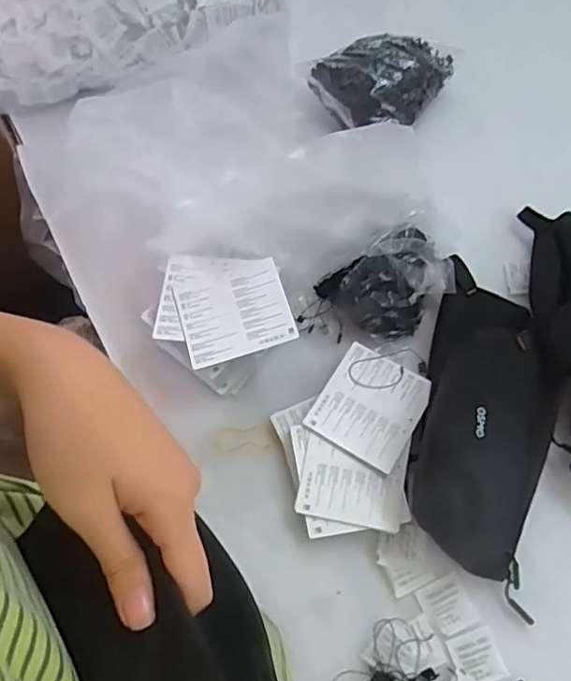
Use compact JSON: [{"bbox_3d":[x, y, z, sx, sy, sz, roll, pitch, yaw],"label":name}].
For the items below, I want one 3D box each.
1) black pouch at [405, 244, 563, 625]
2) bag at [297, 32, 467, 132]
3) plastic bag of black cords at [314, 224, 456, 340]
[{"bbox_3d":[0.183,0.065,0.516,0.123,0.083,0.287,15,68,9],"label":"black pouch"},{"bbox_3d":[0.119,-0.309,0.682,0.178,0.044,0.113,-28,68,-9],"label":"bag"},{"bbox_3d":[0.105,-0.055,0.570,0.123,0.079,0.086,-27,68,-9],"label":"plastic bag of black cords"}]

